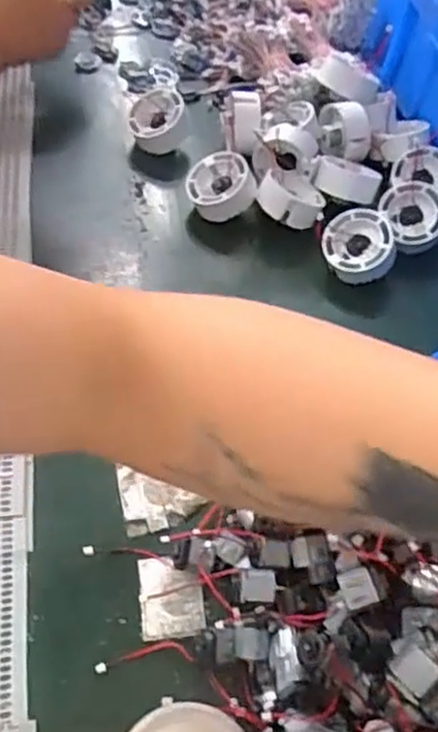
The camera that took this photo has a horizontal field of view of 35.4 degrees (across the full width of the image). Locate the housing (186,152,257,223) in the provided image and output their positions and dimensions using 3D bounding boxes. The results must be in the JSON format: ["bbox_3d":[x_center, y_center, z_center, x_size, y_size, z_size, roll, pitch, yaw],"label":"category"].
[{"bbox_3d":[0.003,-0.153,0.581,0.055,0.029,0.049,-26,60,16],"label":"housing"}]

